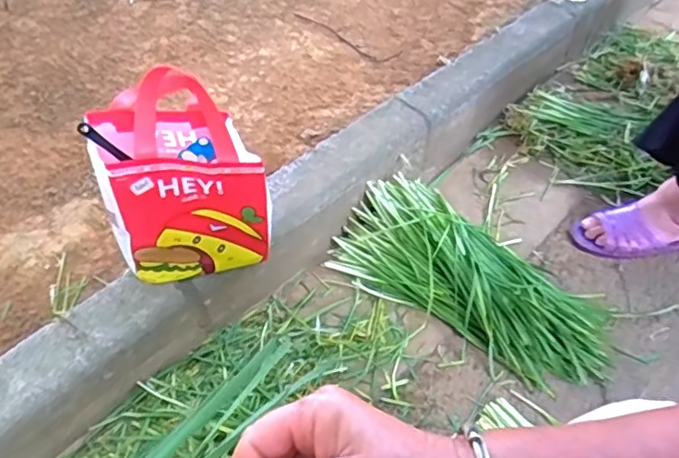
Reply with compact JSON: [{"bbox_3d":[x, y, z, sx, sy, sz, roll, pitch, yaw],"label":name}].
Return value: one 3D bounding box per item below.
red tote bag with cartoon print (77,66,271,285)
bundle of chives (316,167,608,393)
[{"bbox_3d":[-0.200,-0.059,0.763,0.190,0.224,0.134,-12,51,-11],"label":"red tote bag with cartoon print"},{"bbox_3d":[0.220,0.067,0.944,0.449,0.082,0.225,29,55,22],"label":"bundle of chives"}]

